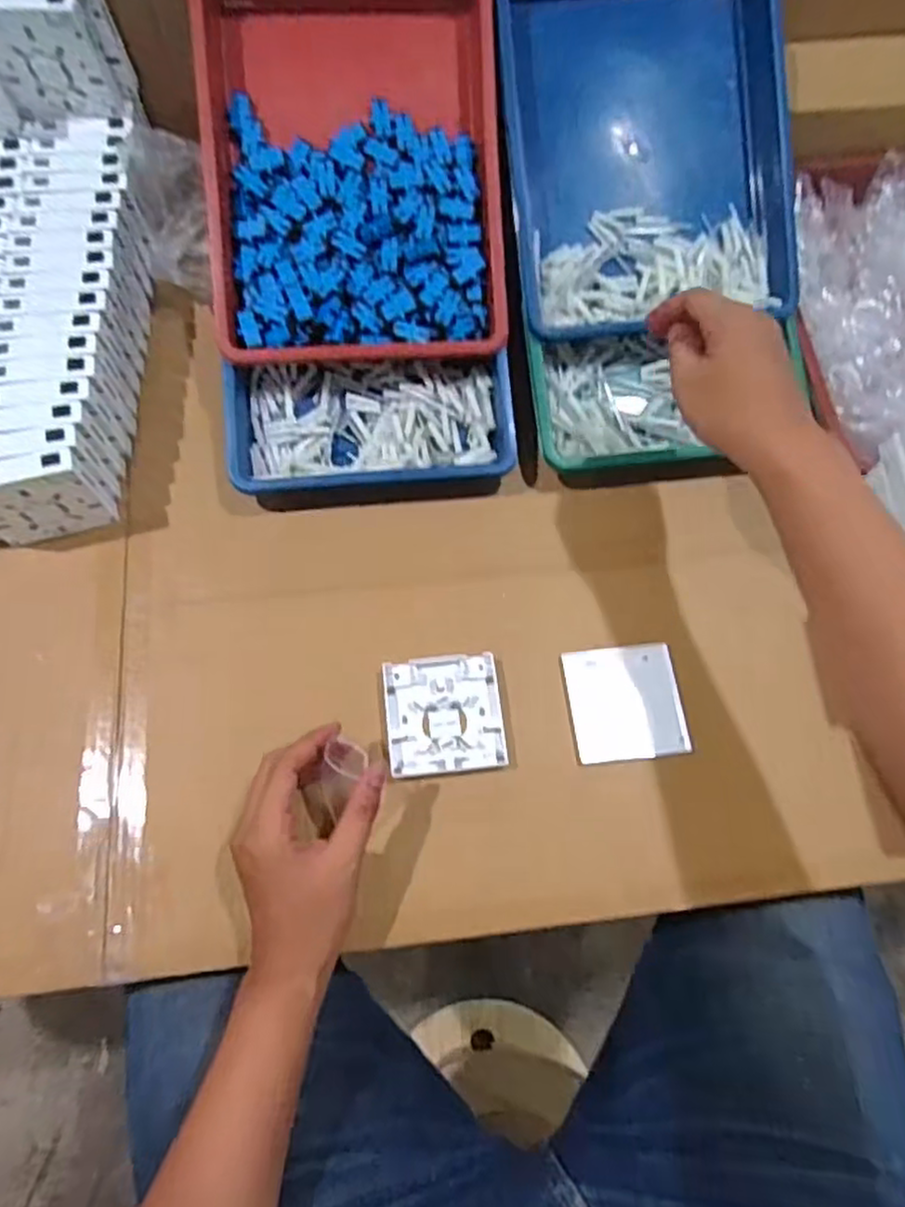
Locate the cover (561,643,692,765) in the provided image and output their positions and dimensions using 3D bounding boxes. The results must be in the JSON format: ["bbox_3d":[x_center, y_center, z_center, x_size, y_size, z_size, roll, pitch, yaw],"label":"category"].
[{"bbox_3d":[0.135,0.076,0.533,0.086,0.010,0.088,-6,70,-4],"label":"cover"}]

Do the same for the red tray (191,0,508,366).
[{"bbox_3d":[-0.082,-0.370,0.567,0.238,0.056,0.330,-4,89,-4],"label":"red tray"}]

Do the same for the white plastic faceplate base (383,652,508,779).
[{"bbox_3d":[-0.006,0.085,0.528,0.087,0.011,0.087,-5,70,-4],"label":"white plastic faceplate base"}]

